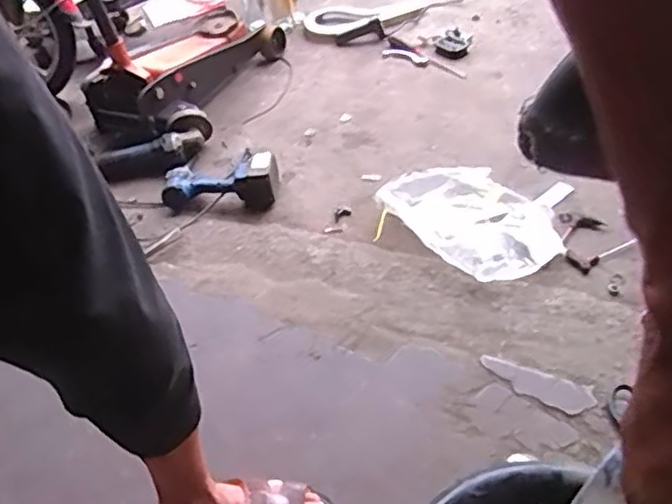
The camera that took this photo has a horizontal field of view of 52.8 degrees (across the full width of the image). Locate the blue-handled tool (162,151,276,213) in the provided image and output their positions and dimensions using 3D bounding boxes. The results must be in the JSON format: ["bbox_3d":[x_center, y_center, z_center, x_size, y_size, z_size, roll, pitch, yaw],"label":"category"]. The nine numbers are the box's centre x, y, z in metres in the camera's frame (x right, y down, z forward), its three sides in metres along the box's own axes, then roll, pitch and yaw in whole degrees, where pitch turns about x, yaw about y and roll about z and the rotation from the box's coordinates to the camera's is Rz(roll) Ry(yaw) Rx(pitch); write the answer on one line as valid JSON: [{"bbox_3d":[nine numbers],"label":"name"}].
[{"bbox_3d":[-0.244,-0.146,1.438,0.241,0.075,0.114,-9,45,2],"label":"blue-handled tool"}]

